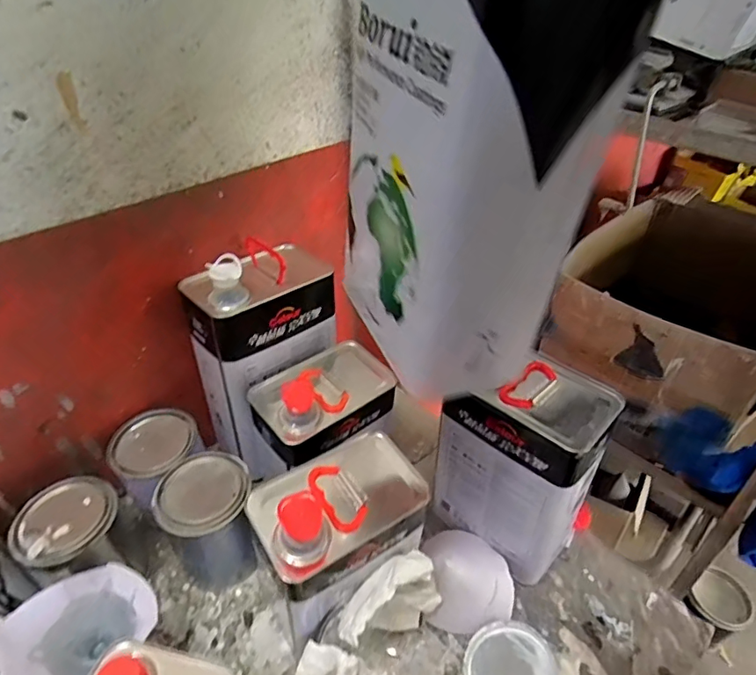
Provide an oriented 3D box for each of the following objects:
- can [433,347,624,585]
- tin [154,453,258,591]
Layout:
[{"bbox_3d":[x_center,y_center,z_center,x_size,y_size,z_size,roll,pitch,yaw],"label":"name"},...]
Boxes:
[{"bbox_3d":[0.166,0.142,0.605,0.168,0.228,0.111,32,48,31],"label":"can"},{"bbox_3d":[-0.202,0.224,0.616,0.101,0.129,0.101,1,40,-1],"label":"tin"}]

